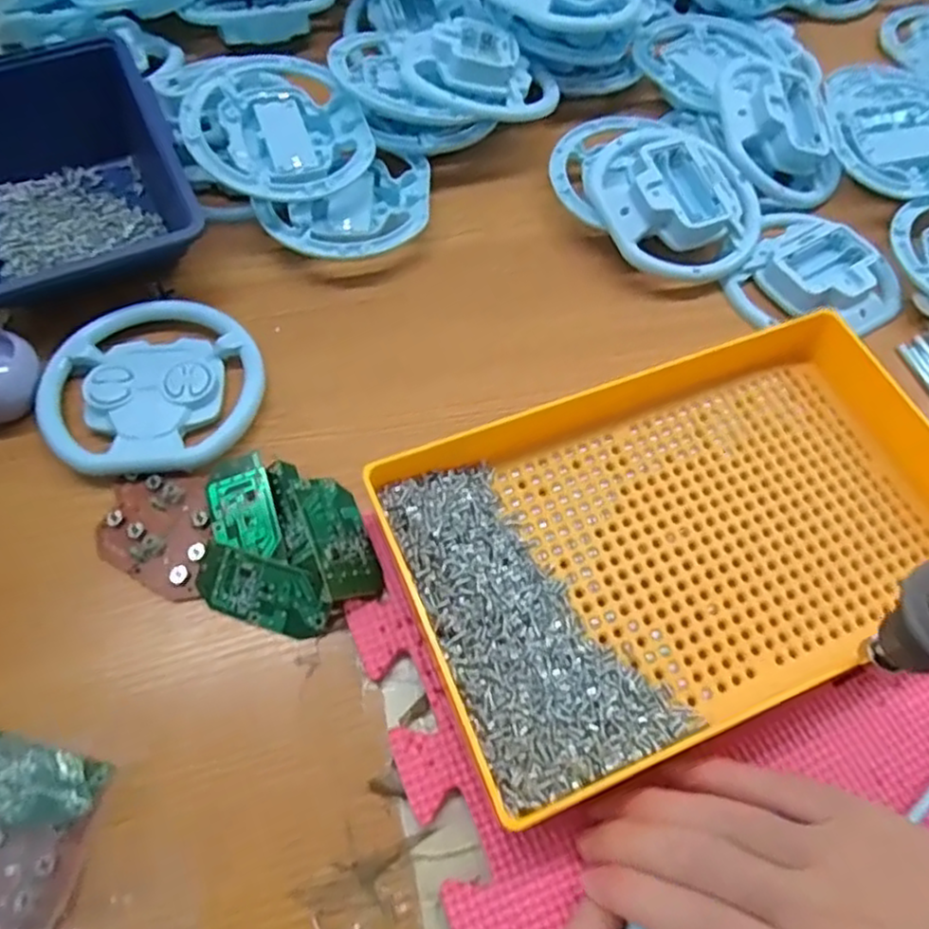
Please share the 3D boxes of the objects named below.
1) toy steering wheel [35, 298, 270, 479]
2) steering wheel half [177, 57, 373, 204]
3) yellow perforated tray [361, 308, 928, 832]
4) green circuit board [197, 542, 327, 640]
[{"bbox_3d":[-0.153,-0.038,0.346,0.101,0.016,0.096,1,62,-3],"label":"toy steering wheel"},{"bbox_3d":[-0.107,-0.188,0.401,0.096,0.031,0.101,1,62,-3],"label":"steering wheel half"},{"bbox_3d":[0.094,0.025,0.301,0.239,0.033,0.157,-20,65,-13],"label":"yellow perforated tray"},{"bbox_3d":[-0.087,0.055,0.299,0.057,0.004,0.029,15,90,5],"label":"green circuit board"}]

